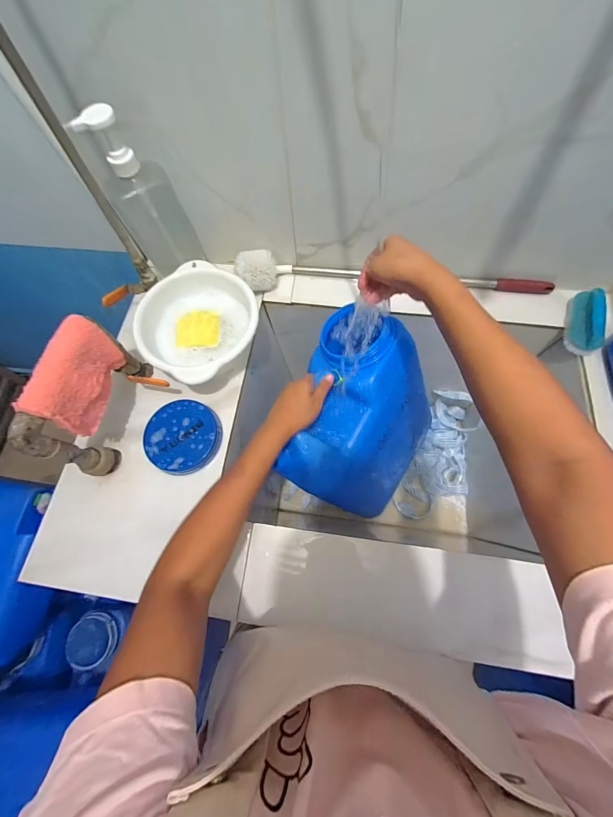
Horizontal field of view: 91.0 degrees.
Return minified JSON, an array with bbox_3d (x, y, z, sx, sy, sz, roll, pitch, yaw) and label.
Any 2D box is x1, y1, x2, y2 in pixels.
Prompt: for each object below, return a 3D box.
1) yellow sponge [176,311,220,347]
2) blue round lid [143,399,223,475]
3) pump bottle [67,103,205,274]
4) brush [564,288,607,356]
[{"bbox_3d":[-0.197,-0.142,0.547,0.078,0.022,0.072,-5,70,0],"label":"yellow sponge"},{"bbox_3d":[-0.205,0.045,0.498,0.118,0.021,0.116,-1,70,2],"label":"blue round lid"},{"bbox_3d":[-0.243,-0.319,0.464,0.092,0.221,0.067,-26,71,-7],"label":"pump bottle"},{"bbox_3d":[0.495,-0.153,0.527,0.057,0.040,0.123,14,71,7],"label":"brush"}]

